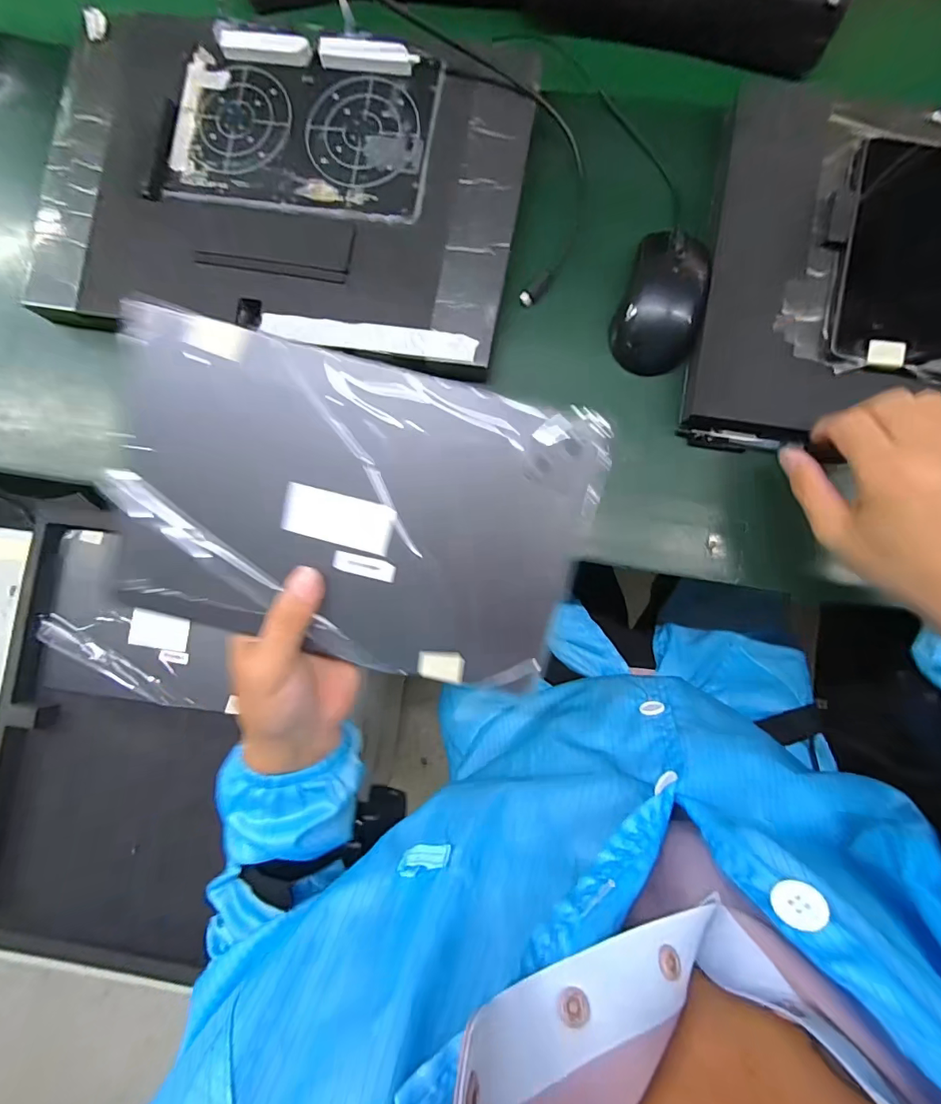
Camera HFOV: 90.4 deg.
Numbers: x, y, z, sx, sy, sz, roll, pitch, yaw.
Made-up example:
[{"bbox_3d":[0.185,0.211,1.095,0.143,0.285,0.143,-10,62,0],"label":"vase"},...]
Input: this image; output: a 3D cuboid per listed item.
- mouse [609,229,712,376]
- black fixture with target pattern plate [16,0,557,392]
[{"bbox_3d":[0.150,-0.194,0.365,0.060,0.032,0.096,16,86,4],"label":"mouse"},{"bbox_3d":[-0.151,-0.290,0.371,0.373,0.027,0.248,10,85,4],"label":"black fixture with target pattern plate"}]

